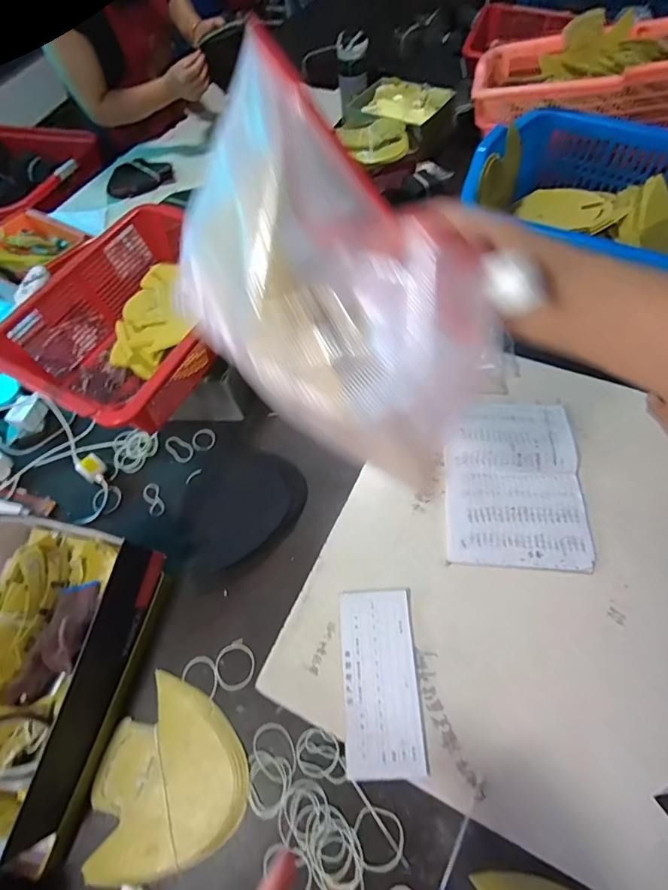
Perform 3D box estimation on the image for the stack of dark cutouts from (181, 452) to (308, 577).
[{"bbox_3d":[-0.153,0.095,0.707,0.207,0.017,0.168,-32,63,-12],"label":"stack of dark cutouts"}]

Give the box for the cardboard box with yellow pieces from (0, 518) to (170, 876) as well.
[{"bbox_3d":[-0.388,0.288,0.550,0.233,0.124,0.360,11,63,12],"label":"cardboard box with yellow pieces"}]

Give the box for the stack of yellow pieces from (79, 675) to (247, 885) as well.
[{"bbox_3d":[-0.211,0.422,0.531,0.184,0.019,0.195,34,69,21],"label":"stack of yellow pieces"}]

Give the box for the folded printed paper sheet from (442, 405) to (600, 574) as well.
[{"bbox_3d":[0.280,0.056,0.674,0.203,0.015,0.265,2,61,6],"label":"folded printed paper sheet"}]

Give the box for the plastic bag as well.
[{"bbox_3d":[-0.005,-0.107,0.346,0.299,0.044,0.187,45,115,-4],"label":"plastic bag"}]

